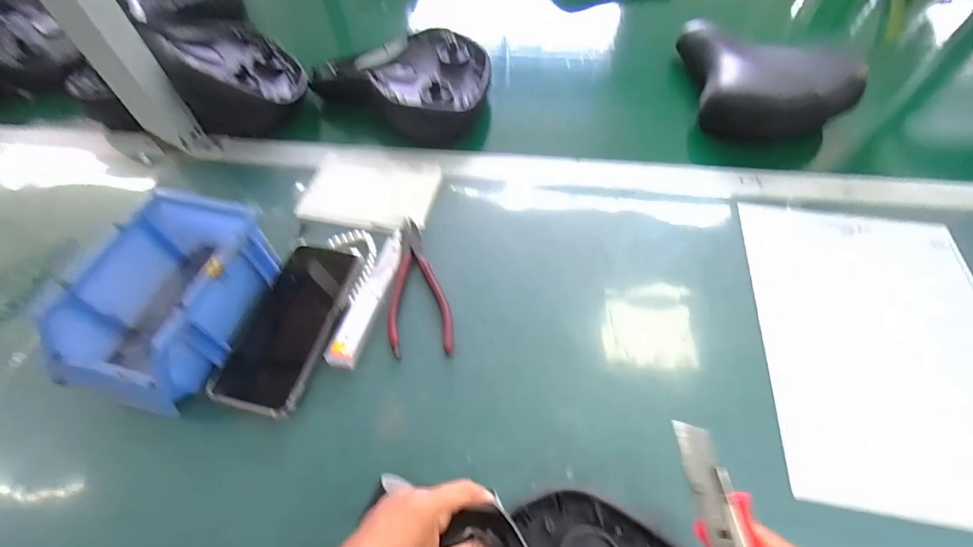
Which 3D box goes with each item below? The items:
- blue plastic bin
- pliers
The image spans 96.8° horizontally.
[{"bbox_3d":[-0.279,0.017,0.394,0.123,0.087,0.189,13,57,9],"label":"blue plastic bin"},{"bbox_3d":[-0.071,0.007,0.423,0.058,0.006,0.157,-11,57,-7],"label":"pliers"}]

